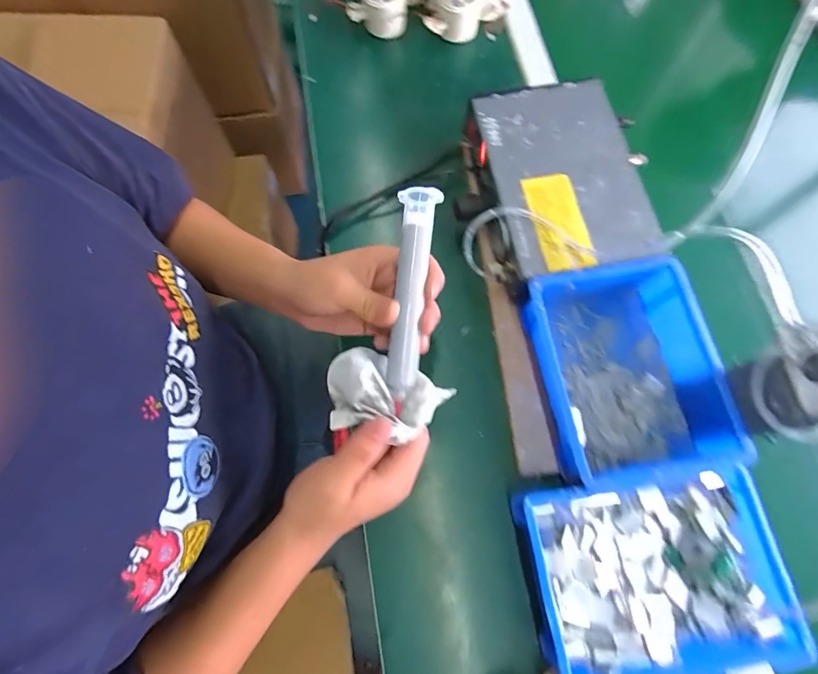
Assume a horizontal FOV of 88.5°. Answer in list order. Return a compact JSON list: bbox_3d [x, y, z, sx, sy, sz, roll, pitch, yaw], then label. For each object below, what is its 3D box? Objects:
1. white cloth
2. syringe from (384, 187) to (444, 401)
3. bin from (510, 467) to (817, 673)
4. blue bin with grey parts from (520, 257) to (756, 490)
[{"bbox_3d":[-0.019,0.049,0.342,0.098,0.035,0.064,10,72,3],"label":"white cloth"},{"bbox_3d":[0.001,-0.038,0.350,0.030,0.025,0.170,6,87,2],"label":"syringe"},{"bbox_3d":[0.203,0.202,0.363,0.196,0.062,0.151,-5,72,-2],"label":"bin"},{"bbox_3d":[0.204,0.030,0.406,0.140,0.069,0.189,-9,73,-3],"label":"blue bin with grey parts"}]

